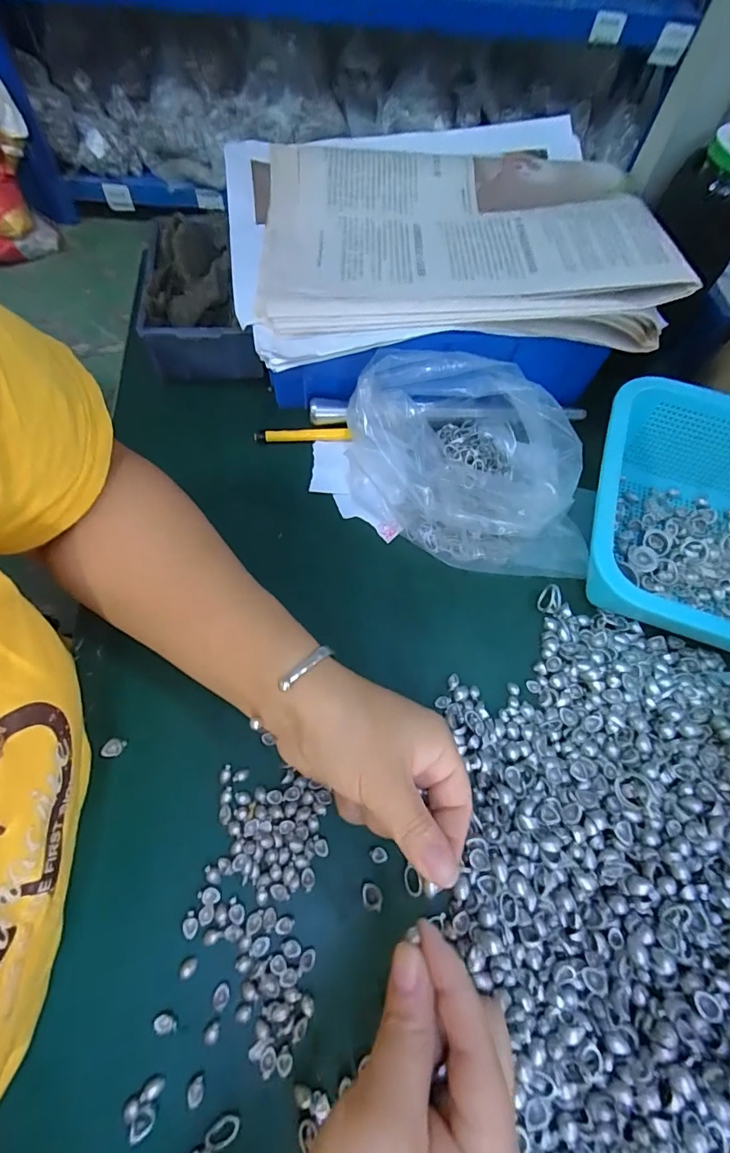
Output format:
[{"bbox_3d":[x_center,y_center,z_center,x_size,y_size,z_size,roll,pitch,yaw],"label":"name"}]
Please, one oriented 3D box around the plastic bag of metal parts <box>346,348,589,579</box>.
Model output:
[{"bbox_3d":[0.077,-0.079,0.353,0.164,0.079,0.152,-8,66,-8],"label":"plastic bag of metal parts"}]

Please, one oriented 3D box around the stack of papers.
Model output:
[{"bbox_3d":[0.051,-0.266,0.360,0.296,0.037,0.242,-7,66,-7],"label":"stack of papers"}]

